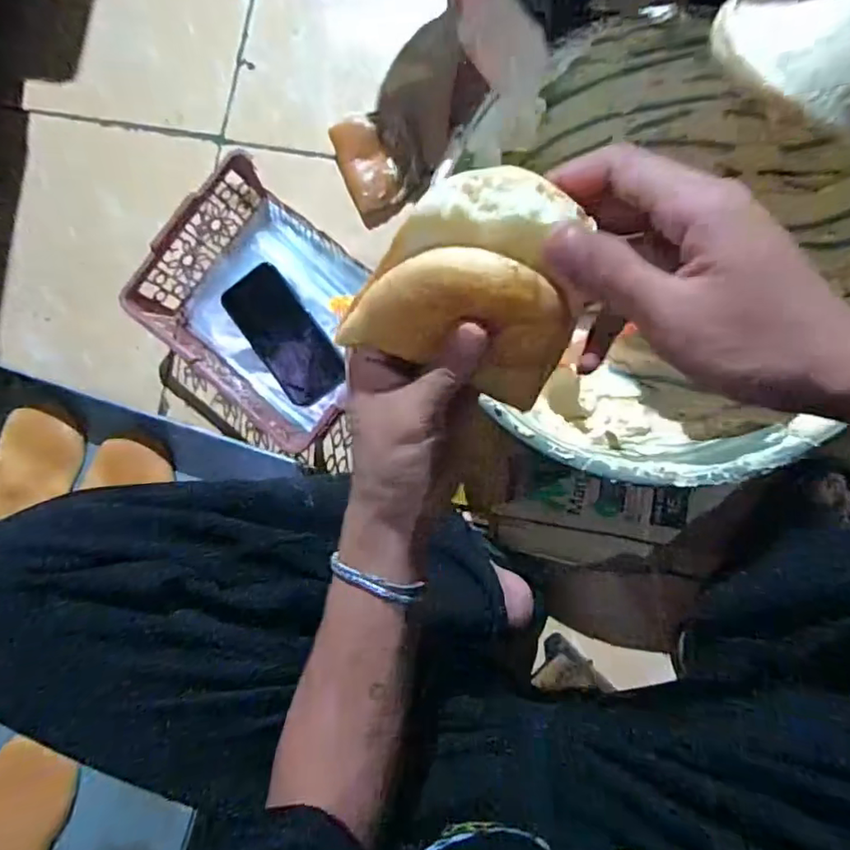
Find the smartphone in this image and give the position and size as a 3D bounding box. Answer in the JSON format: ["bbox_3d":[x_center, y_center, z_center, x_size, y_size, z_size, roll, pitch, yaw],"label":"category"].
[{"bbox_3d":[-0.176,-0.109,0.711,0.078,0.005,0.174,-40,111,-20],"label":"smartphone"}]

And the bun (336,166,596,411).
[{"bbox_3d":[0.021,-0.063,0.261,0.093,0.076,0.080,21,91,9],"label":"bun"}]

